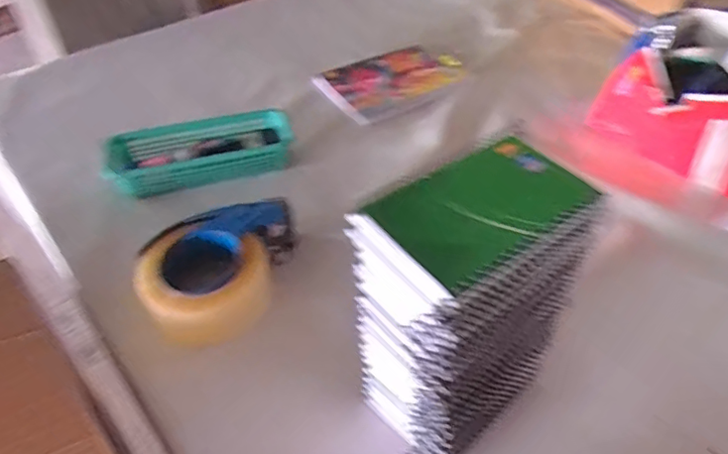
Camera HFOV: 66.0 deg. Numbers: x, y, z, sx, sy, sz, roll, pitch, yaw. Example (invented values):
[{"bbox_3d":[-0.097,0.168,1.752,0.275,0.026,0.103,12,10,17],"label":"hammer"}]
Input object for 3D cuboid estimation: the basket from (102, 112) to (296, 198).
[{"bbox_3d":[-0.205,-0.096,0.712,0.226,0.045,0.086,-15,46,-14],"label":"basket"}]

